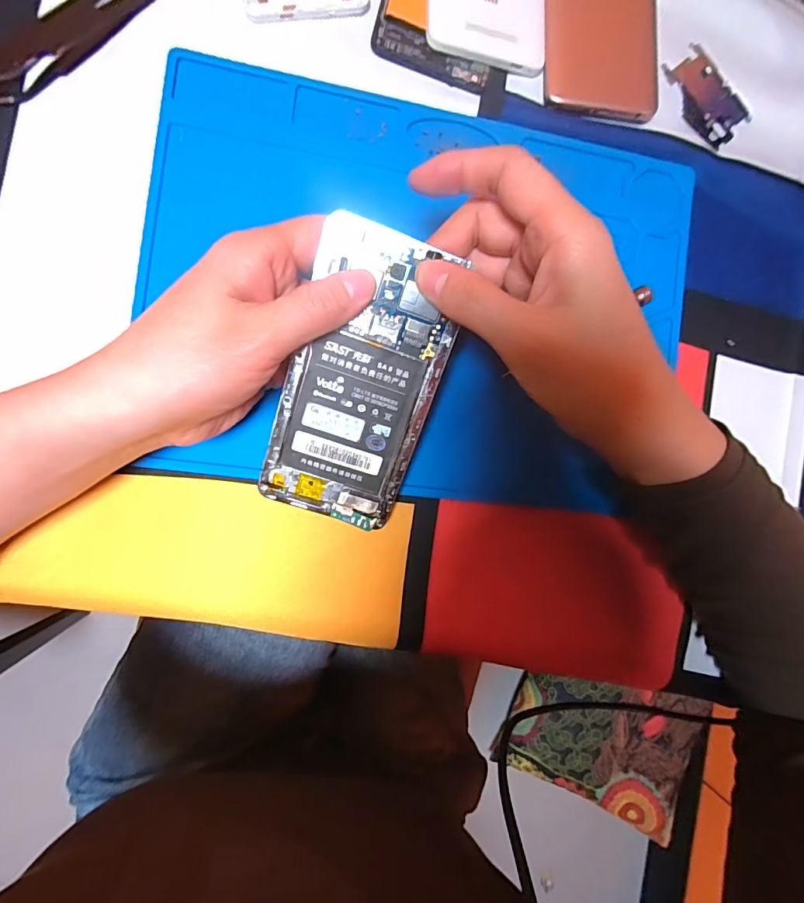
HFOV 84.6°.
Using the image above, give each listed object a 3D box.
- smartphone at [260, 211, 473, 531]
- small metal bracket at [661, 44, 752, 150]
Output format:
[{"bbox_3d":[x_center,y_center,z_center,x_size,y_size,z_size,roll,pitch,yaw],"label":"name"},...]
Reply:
[{"bbox_3d":[-0.021,-0.030,0.216,0.069,0.005,0.140,16,109,-8],"label":"smartphone"},{"bbox_3d":[0.200,-0.233,0.290,0.042,0.004,0.063,-38,95,-7],"label":"small metal bracket"}]

